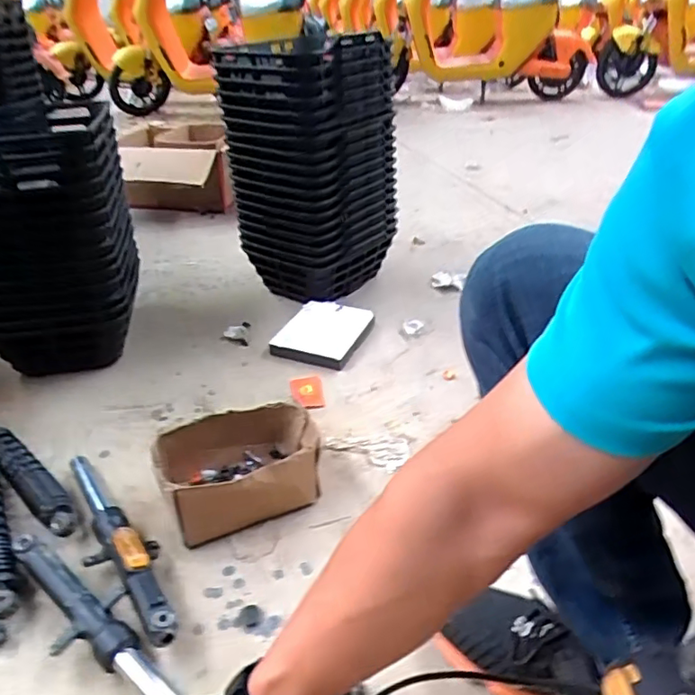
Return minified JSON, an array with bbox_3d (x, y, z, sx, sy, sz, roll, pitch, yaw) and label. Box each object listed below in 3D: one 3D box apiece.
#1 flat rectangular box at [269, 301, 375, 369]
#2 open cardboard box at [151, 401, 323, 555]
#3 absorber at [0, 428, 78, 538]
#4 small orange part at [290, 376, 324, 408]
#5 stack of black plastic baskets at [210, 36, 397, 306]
[{"bbox_3d":[-0.046,-0.031,1.140,0.158,0.031,0.202,11,34,19],"label":"flat rectangular box"},{"bbox_3d":[-0.144,0.165,0.775,0.208,0.100,0.157,-13,34,-18],"label":"open cardboard box"},{"bbox_3d":[-0.461,0.182,0.804,0.289,0.037,0.048,25,40,35],"label":"absorber"},{"bbox_3d":[-0.071,0.078,0.996,0.053,0.006,0.091,-7,33,-10],"label":"small orange part"},{"bbox_3d":[-0.087,-0.375,1.241,0.294,0.502,0.272,21,39,30],"label":"stack of black plastic baskets"}]

